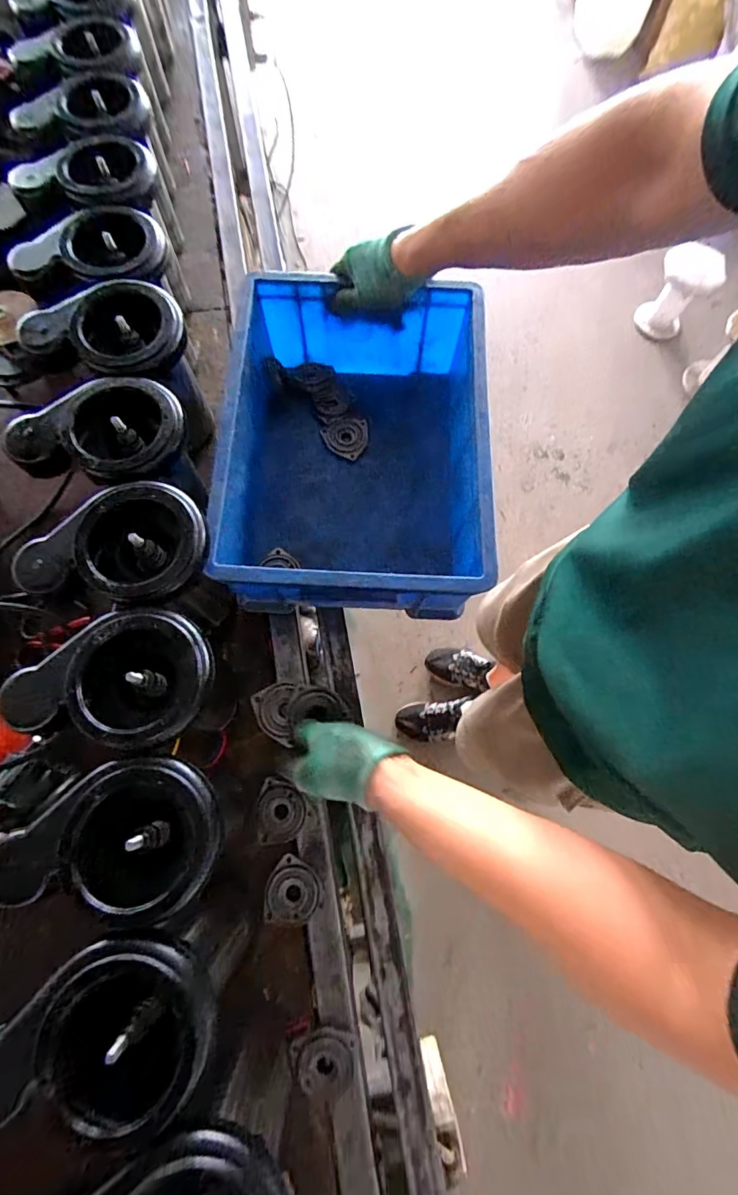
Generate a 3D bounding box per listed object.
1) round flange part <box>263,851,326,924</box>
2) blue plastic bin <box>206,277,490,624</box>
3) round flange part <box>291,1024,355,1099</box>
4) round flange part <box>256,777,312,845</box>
[{"bbox_3d":[-0.082,0.321,0.495,0.061,0.011,0.061,1,73,-2],"label":"round flange part"},{"bbox_3d":[-0.016,-0.178,0.571,0.287,0.150,0.388,3,73,-2],"label":"blue plastic bin"},{"bbox_3d":[-0.048,0.458,0.455,0.061,0.013,0.053,11,73,1],"label":"round flange part"},{"bbox_3d":[-0.098,0.237,0.516,0.060,0.013,0.065,-8,73,-5],"label":"round flange part"}]

